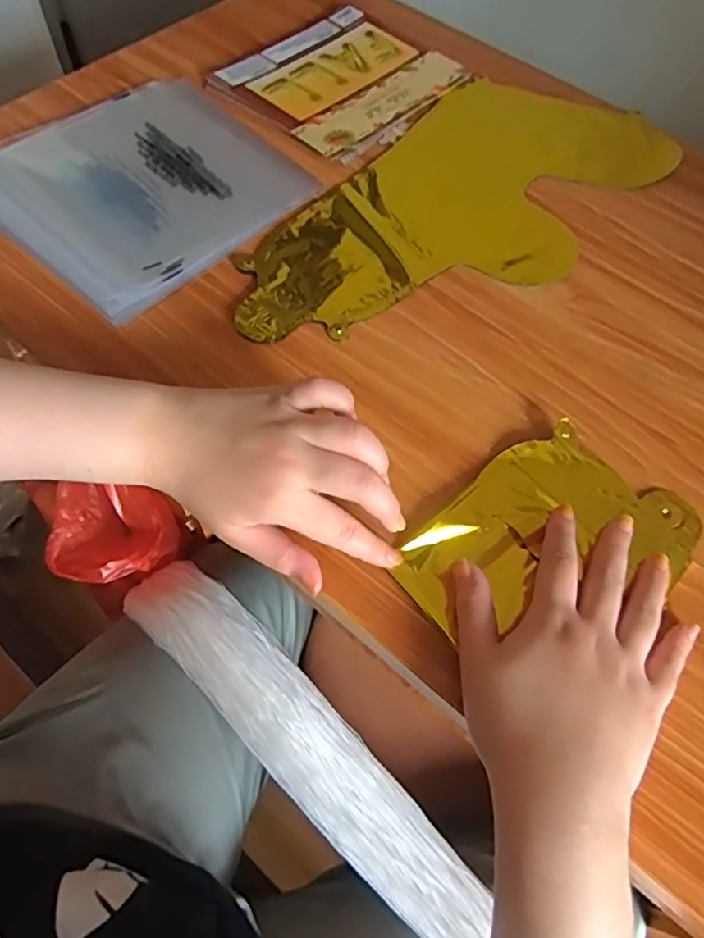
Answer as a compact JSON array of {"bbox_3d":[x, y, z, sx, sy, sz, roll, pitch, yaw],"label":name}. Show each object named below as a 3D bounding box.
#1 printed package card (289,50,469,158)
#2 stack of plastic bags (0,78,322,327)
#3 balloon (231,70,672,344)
[{"bbox_3d":[0.031,-0.341,0.562,0.052,0.006,0.192,42,67,17],"label":"printed package card"},{"bbox_3d":[-0.171,-0.236,0.494,0.215,0.008,0.218,41,67,16],"label":"stack of plastic bags"},{"bbox_3d":[0.091,-0.217,0.506,0.192,0.009,0.423,40,67,16],"label":"balloon"}]

